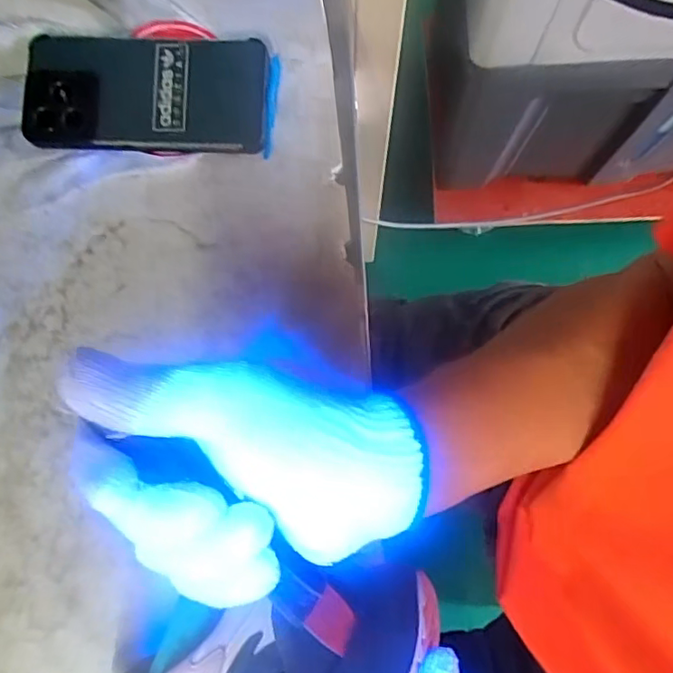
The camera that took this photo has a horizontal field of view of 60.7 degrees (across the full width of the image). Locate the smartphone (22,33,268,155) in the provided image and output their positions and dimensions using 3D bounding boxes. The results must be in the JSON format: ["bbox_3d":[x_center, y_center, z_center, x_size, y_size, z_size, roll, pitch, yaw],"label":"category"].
[{"bbox_3d":[-0.130,-0.166,0.393,0.160,0.010,0.078,2,90,0],"label":"smartphone"}]

